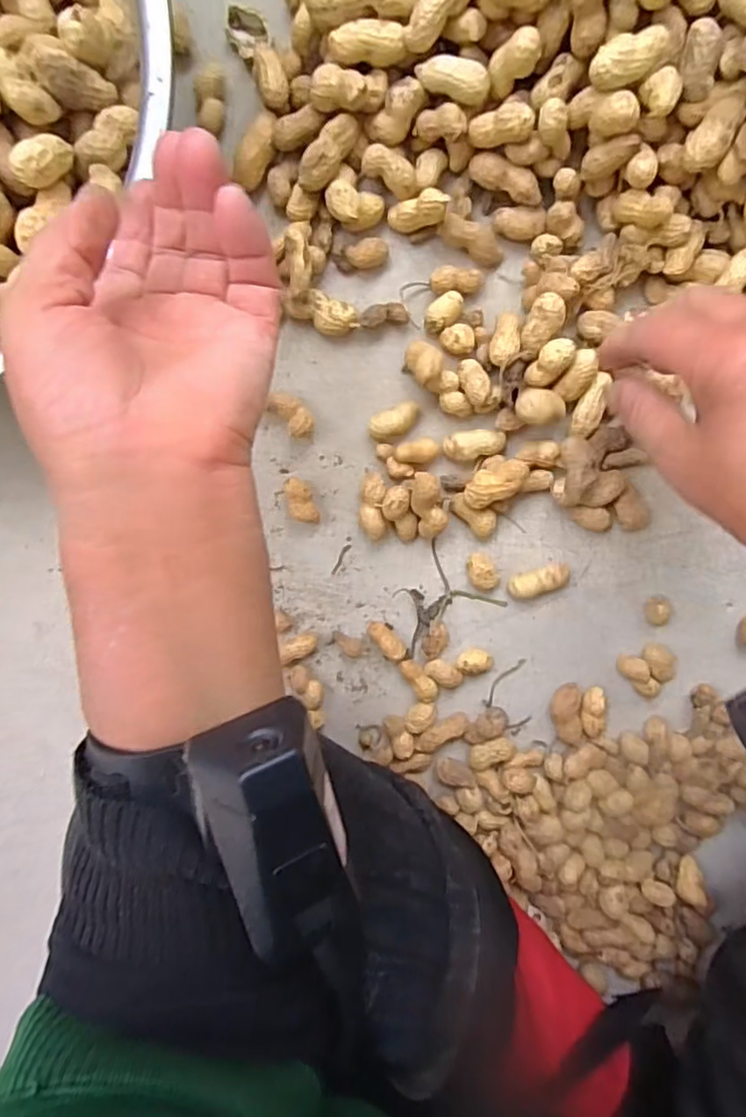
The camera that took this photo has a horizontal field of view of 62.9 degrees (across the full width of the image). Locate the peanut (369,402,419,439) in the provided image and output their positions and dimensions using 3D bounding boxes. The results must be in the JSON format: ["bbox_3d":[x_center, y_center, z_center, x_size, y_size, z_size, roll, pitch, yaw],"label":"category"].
[{"bbox_3d":[0.012,-0.076,0.339,0.028,0.011,0.014,-24,100,5],"label":"peanut"}]

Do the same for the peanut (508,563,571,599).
[{"bbox_3d":[0.095,0.013,0.353,0.034,0.015,0.015,-17,101,4],"label":"peanut"}]

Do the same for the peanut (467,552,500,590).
[{"bbox_3d":[0.063,0.007,0.353,0.017,0.013,0.023,-25,100,5],"label":"peanut"}]

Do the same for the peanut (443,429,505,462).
[{"bbox_3d":[0.056,-0.064,0.340,0.034,0.010,0.016,-14,101,3],"label":"peanut"}]

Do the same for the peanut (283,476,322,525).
[{"bbox_3d":[-0.040,-0.032,0.345,0.015,0.013,0.028,-17,101,4],"label":"peanut"}]

